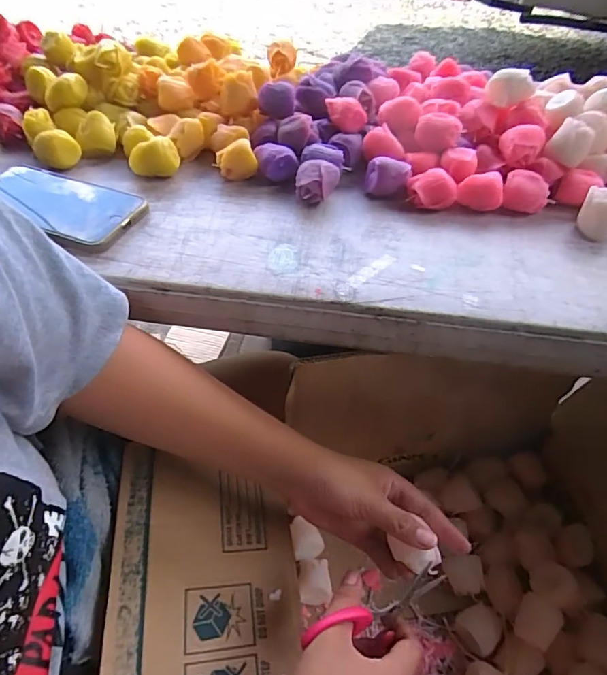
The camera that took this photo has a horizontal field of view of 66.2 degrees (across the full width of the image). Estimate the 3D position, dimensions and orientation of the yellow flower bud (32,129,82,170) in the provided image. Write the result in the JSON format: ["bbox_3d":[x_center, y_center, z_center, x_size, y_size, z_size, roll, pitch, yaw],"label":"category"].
[{"bbox_3d":[-0.252,-0.194,0.476,0.039,0.028,0.032,33,54,24],"label":"yellow flower bud"}]

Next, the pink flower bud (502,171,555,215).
[{"bbox_3d":[0.213,-0.137,0.442,0.044,0.026,0.031,21,50,16],"label":"pink flower bud"}]

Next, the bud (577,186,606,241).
[{"bbox_3d":[0.271,-0.115,0.425,0.033,0.037,0.031,34,55,25],"label":"bud"}]

